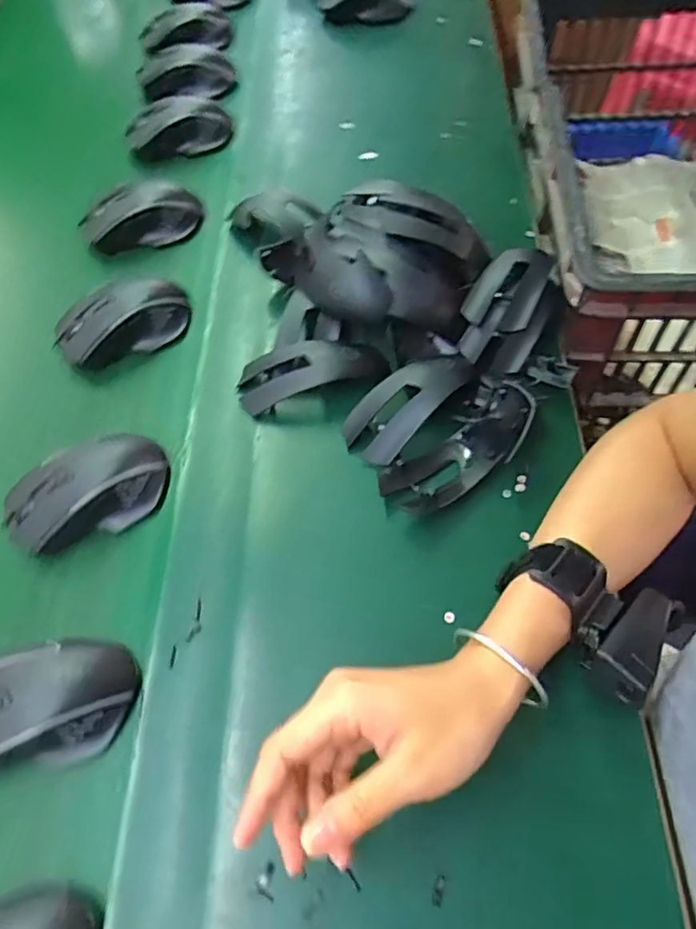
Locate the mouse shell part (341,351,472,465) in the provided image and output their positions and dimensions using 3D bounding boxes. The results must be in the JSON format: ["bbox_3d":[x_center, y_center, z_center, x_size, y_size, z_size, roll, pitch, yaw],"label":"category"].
[{"bbox_3d":[0.049,-0.046,0.473,0.119,0.037,0.049,-41,64,-4],"label":"mouse shell part"}]

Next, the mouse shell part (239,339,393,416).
[{"bbox_3d":[-0.030,-0.074,0.495,0.115,0.036,0.048,-13,60,-4],"label":"mouse shell part"}]

